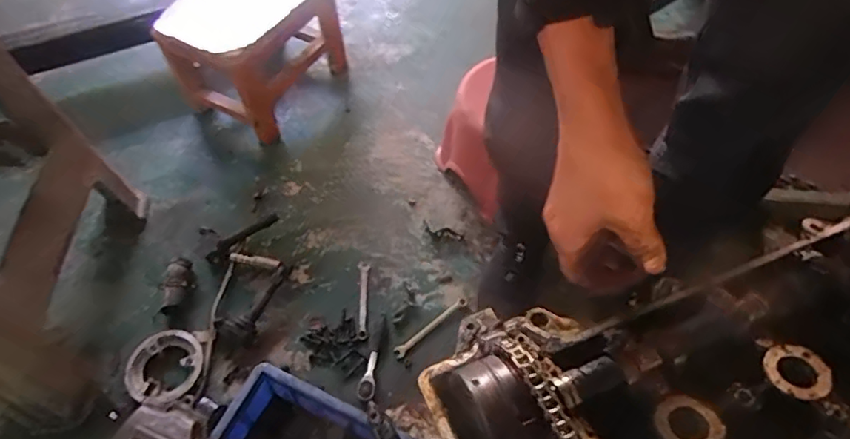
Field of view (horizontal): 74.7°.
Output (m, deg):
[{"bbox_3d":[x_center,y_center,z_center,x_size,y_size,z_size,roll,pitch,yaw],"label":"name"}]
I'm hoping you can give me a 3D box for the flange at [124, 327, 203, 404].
[{"bbox_3d":[-0.420,0.234,0.899,0.111,0.028,0.121,-1,57,1],"label":"flange"}]

